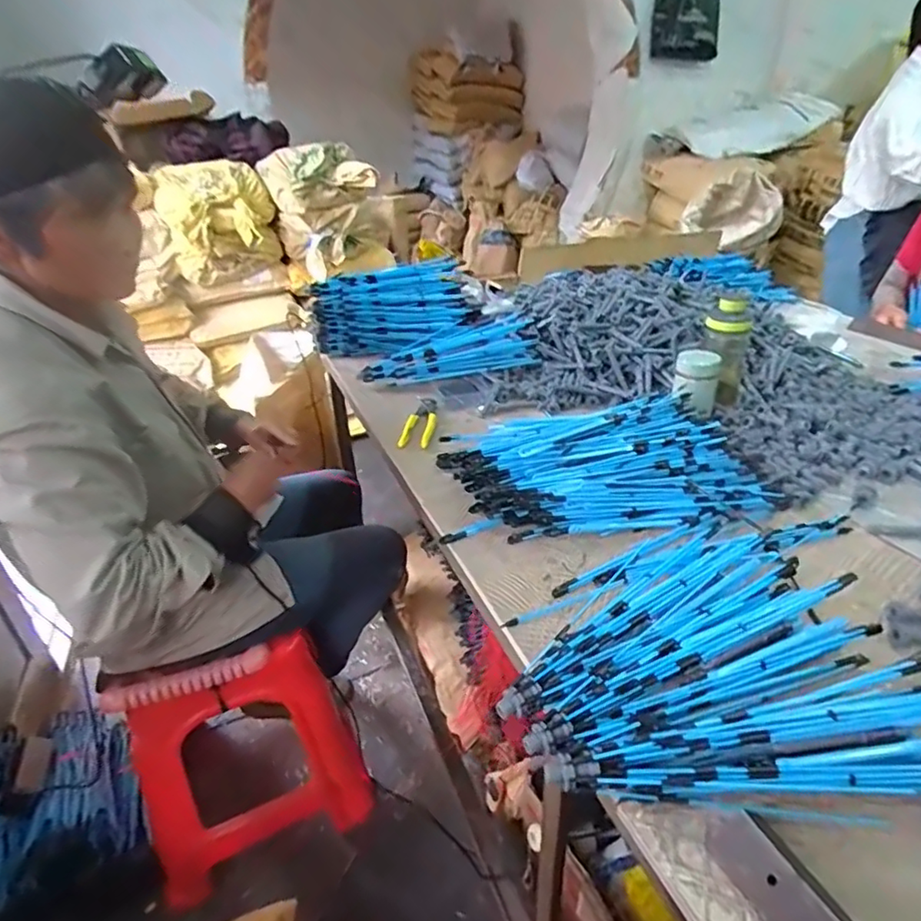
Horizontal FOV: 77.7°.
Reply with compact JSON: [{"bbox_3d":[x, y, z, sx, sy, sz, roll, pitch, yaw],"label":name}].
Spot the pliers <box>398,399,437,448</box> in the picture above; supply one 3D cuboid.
[{"bbox_3d":[-0.066,-0.068,0.972,0.048,0.012,0.170,2,30,8],"label":"pliers"}]

